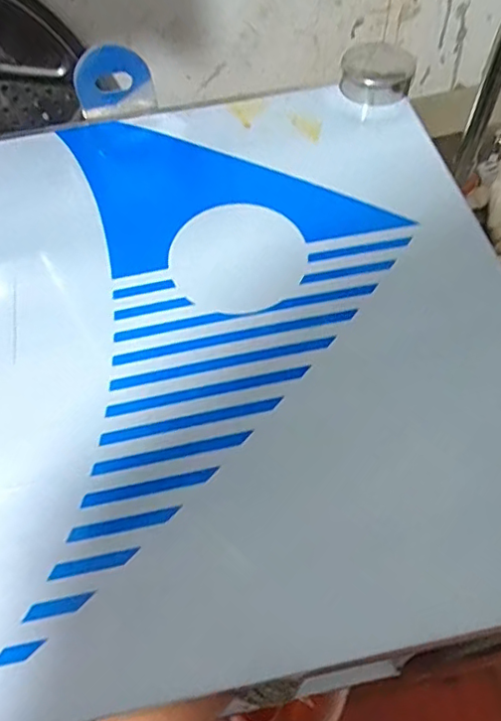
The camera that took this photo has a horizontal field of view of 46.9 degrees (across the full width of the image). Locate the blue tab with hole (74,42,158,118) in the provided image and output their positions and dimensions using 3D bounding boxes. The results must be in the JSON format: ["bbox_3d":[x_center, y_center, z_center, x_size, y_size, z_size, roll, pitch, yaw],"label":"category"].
[{"bbox_3d":[-0.072,-0.148,0.305,0.040,0.033,0.011,-20,59,-8],"label":"blue tab with hole"}]

